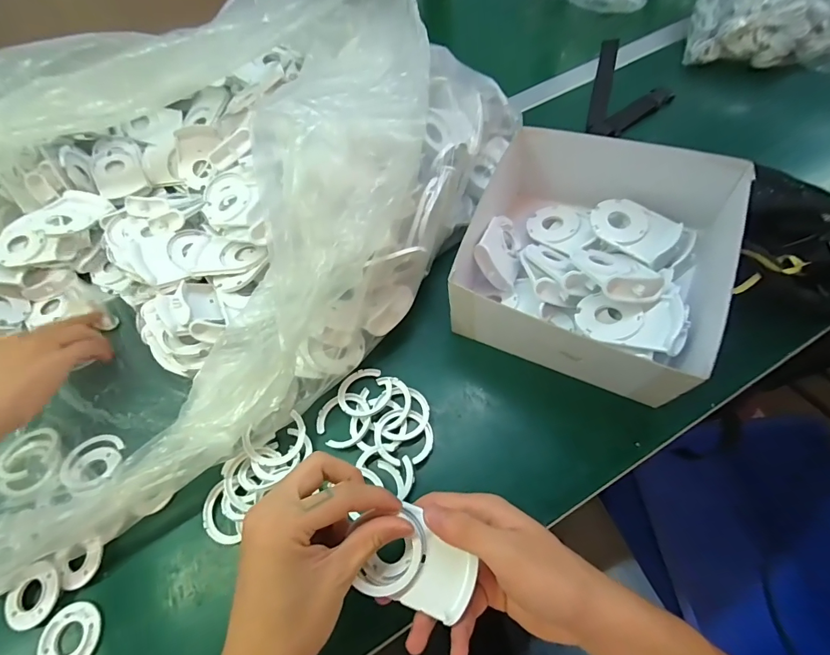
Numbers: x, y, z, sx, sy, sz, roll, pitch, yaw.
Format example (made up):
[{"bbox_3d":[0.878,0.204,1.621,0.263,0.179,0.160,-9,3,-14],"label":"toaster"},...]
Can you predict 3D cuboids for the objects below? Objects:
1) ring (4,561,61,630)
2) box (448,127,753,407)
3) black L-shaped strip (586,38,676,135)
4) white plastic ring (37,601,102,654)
[{"bbox_3d":[-0.296,0.208,0.320,0.040,0.009,0.042,-3,59,4],"label":"ring"},{"bbox_3d":[0.158,-0.065,0.389,0.206,0.108,0.217,22,63,18],"label":"box"},{"bbox_3d":[0.313,-0.350,0.596,0.101,0.020,0.255,13,61,13],"label":"black L-shaped strip"},{"bbox_3d":[-0.256,0.229,0.304,0.041,0.004,0.043,-3,59,4],"label":"white plastic ring"}]

